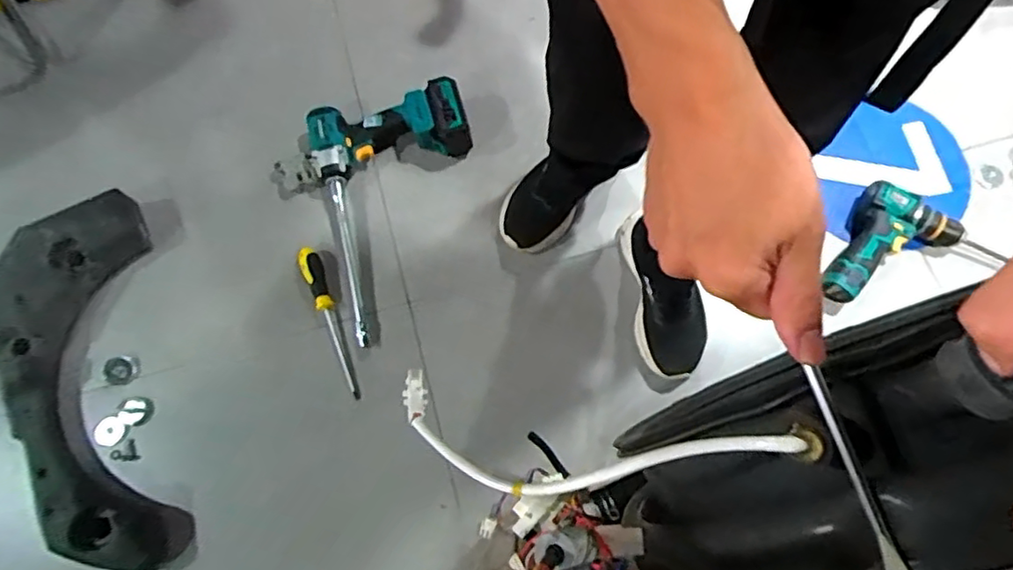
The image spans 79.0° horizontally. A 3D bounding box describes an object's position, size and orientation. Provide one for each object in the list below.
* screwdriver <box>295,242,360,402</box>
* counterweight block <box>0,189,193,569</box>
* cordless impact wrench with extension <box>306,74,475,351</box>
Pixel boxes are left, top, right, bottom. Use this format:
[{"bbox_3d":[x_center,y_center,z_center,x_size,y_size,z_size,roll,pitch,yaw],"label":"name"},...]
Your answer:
[{"bbox_3d":[-0.267,0.053,0.934,0.032,0.026,0.242,-22,73,-7],"label":"screwdriver"},{"bbox_3d":[-0.608,0.136,0.868,0.217,0.099,0.550,-16,72,-5],"label":"counterweight block"},{"bbox_3d":[-0.164,-0.126,0.966,0.265,0.087,0.383,-15,72,-5],"label":"cordless impact wrench with extension"}]

